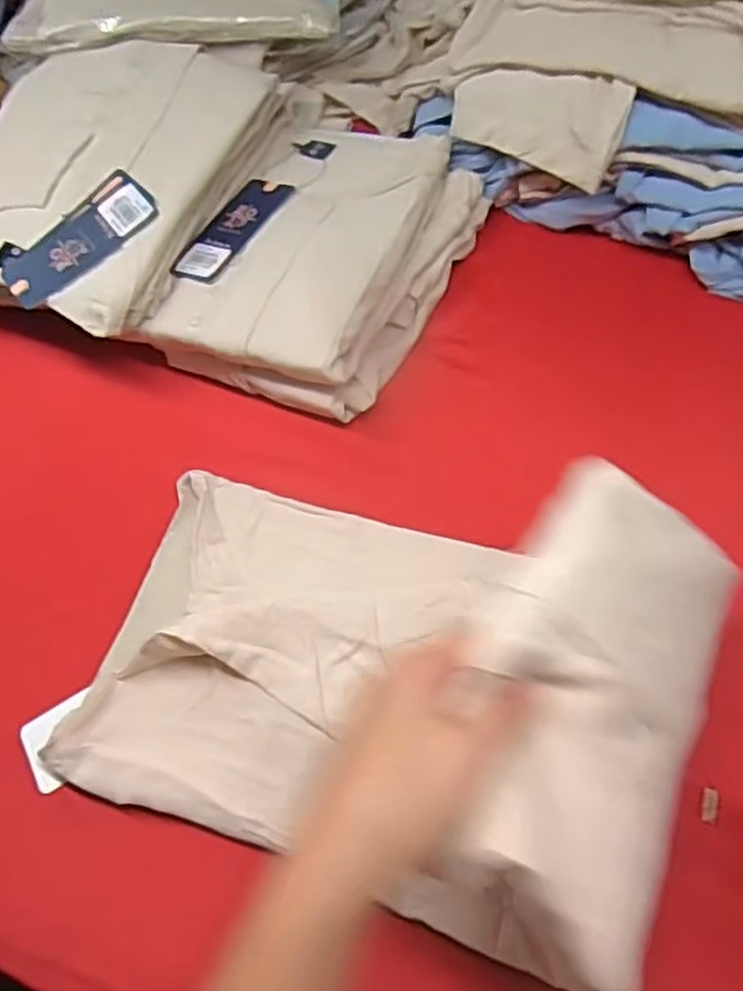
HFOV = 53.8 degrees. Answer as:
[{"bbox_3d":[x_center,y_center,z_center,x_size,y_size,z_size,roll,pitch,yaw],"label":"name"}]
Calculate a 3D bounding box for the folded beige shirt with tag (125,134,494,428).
[{"bbox_3d":[-0.038,-0.190,0.589,0.198,0.053,0.259,18,61,16],"label":"folded beige shirt with tag"}]

